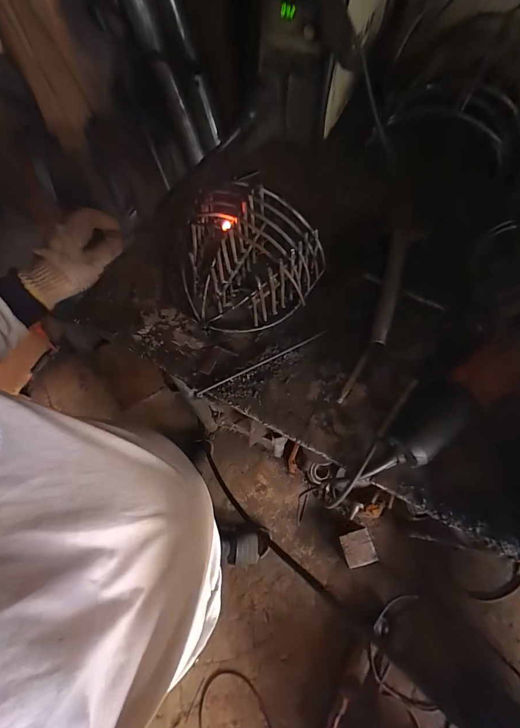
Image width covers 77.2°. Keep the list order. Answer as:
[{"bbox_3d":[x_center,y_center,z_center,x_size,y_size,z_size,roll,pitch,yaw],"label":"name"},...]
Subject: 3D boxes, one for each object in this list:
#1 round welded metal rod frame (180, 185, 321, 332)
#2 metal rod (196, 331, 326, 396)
[{"bbox_3d":[-0.010,-0.144,0.468,0.179,0.107,0.177,-1,67,2],"label":"round welded metal rod frame"},{"bbox_3d":[0.005,-0.004,0.465,0.206,0.011,0.006,-27,69,-9],"label":"metal rod"}]

